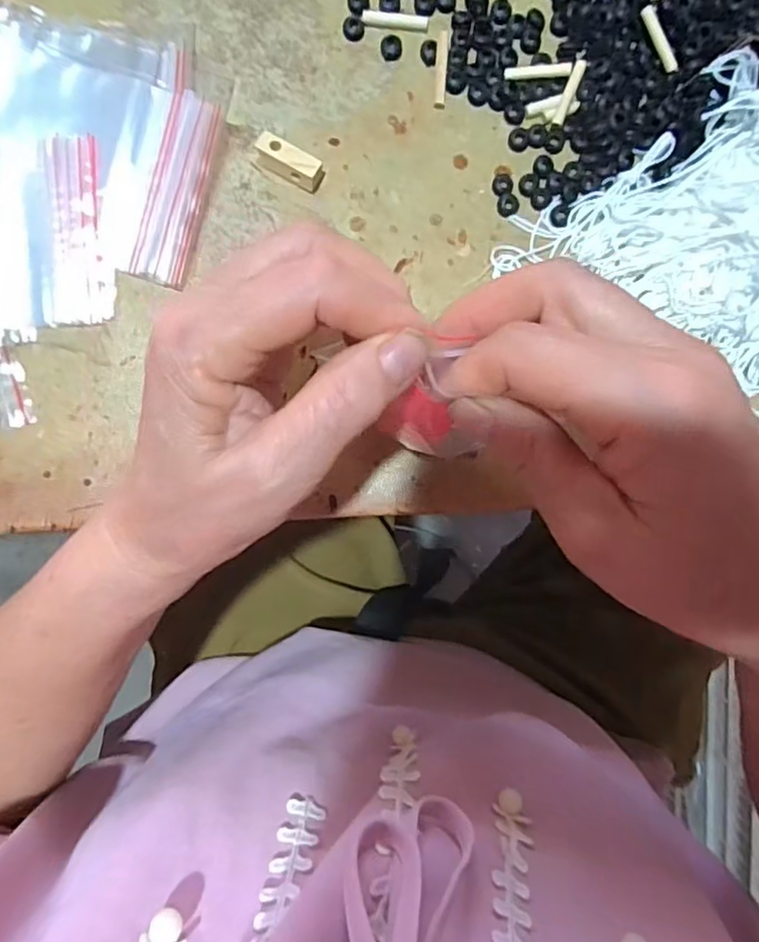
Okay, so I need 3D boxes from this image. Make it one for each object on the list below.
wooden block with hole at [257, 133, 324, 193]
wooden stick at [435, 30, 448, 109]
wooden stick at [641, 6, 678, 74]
[{"bbox_3d":[-0.042,-0.141,0.278,0.029,0.013,0.014,28,90,-2],"label":"wooden block with hole"},{"bbox_3d":[0.029,-0.188,0.282,0.005,0.004,0.033,2,104,-2],"label":"wooden stick"},{"bbox_3d":[0.130,-0.200,0.280,0.006,0.004,0.030,-35,106,-1],"label":"wooden stick"}]

